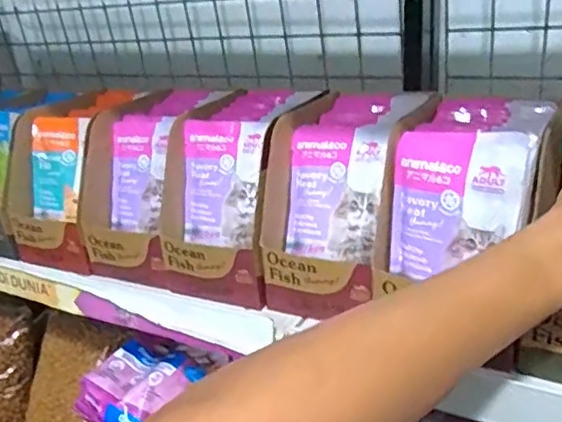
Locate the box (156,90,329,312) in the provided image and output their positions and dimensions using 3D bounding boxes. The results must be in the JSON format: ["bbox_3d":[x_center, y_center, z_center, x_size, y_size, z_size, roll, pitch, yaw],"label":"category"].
[{"bbox_3d":[-0.038,-0.023,0.572,0.114,0.150,0.176,6,24,27],"label":"box"}]

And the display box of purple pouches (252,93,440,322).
[{"bbox_3d":[0.054,-0.015,0.521,0.122,0.139,0.178,8,25,30],"label":"display box of purple pouches"}]

